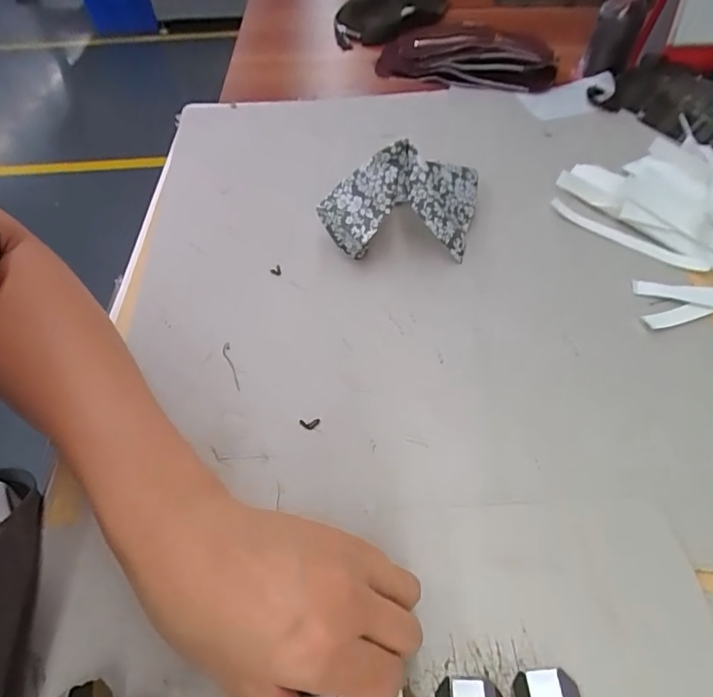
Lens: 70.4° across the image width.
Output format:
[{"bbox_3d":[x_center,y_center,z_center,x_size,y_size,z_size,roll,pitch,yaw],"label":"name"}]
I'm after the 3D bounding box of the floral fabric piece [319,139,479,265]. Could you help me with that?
[{"bbox_3d":[0.041,-0.133,0.437,0.143,0.076,0.088,-1,51,0],"label":"floral fabric piece"}]

